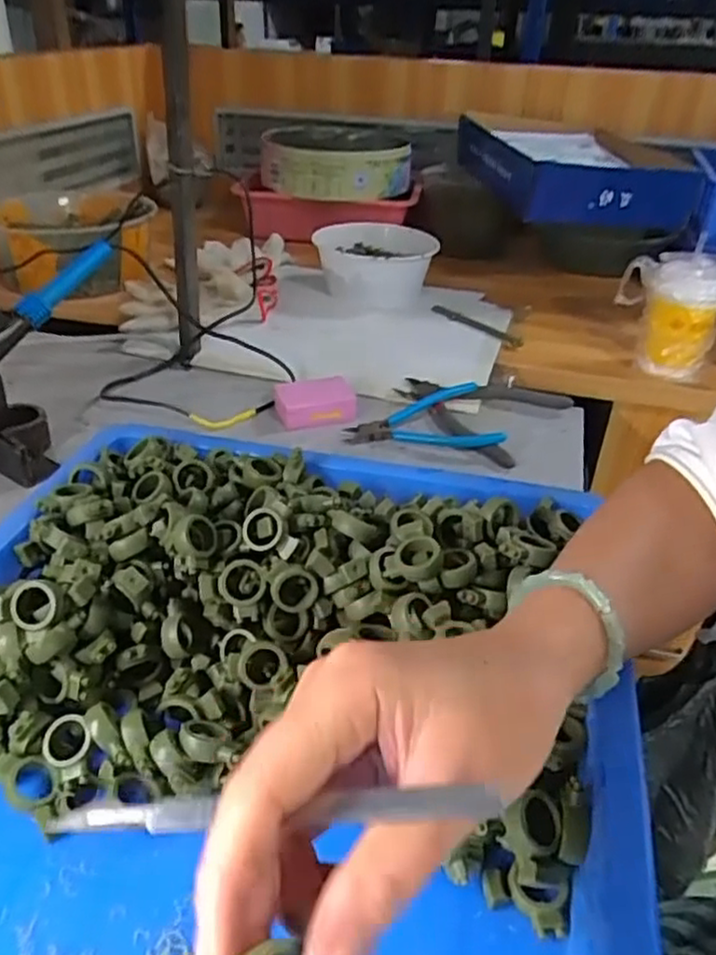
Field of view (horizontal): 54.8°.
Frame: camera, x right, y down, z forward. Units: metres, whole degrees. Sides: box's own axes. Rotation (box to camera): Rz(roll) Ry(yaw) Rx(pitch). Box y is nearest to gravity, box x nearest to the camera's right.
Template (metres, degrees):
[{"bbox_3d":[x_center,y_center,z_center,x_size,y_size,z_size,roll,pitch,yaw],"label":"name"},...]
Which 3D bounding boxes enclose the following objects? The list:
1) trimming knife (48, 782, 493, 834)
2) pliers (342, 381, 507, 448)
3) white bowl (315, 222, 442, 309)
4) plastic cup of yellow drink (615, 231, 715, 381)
[{"bbox_3d":[-0.028,0.099,0.204,0.129,0.007,0.010,-5,34,6],"label":"trimming knife"},{"bbox_3d":[0.064,-0.062,0.687,0.146,0.022,0.103,4,34,1],"label":"pliers"},{"bbox_3d":[0.019,-0.294,0.959,0.174,0.075,0.164,2,34,-2],"label":"white bowl"},{"bbox_3d":[0.342,-0.180,0.765,0.069,0.130,0.103,-23,42,-34],"label":"plastic cup of yellow drink"}]

